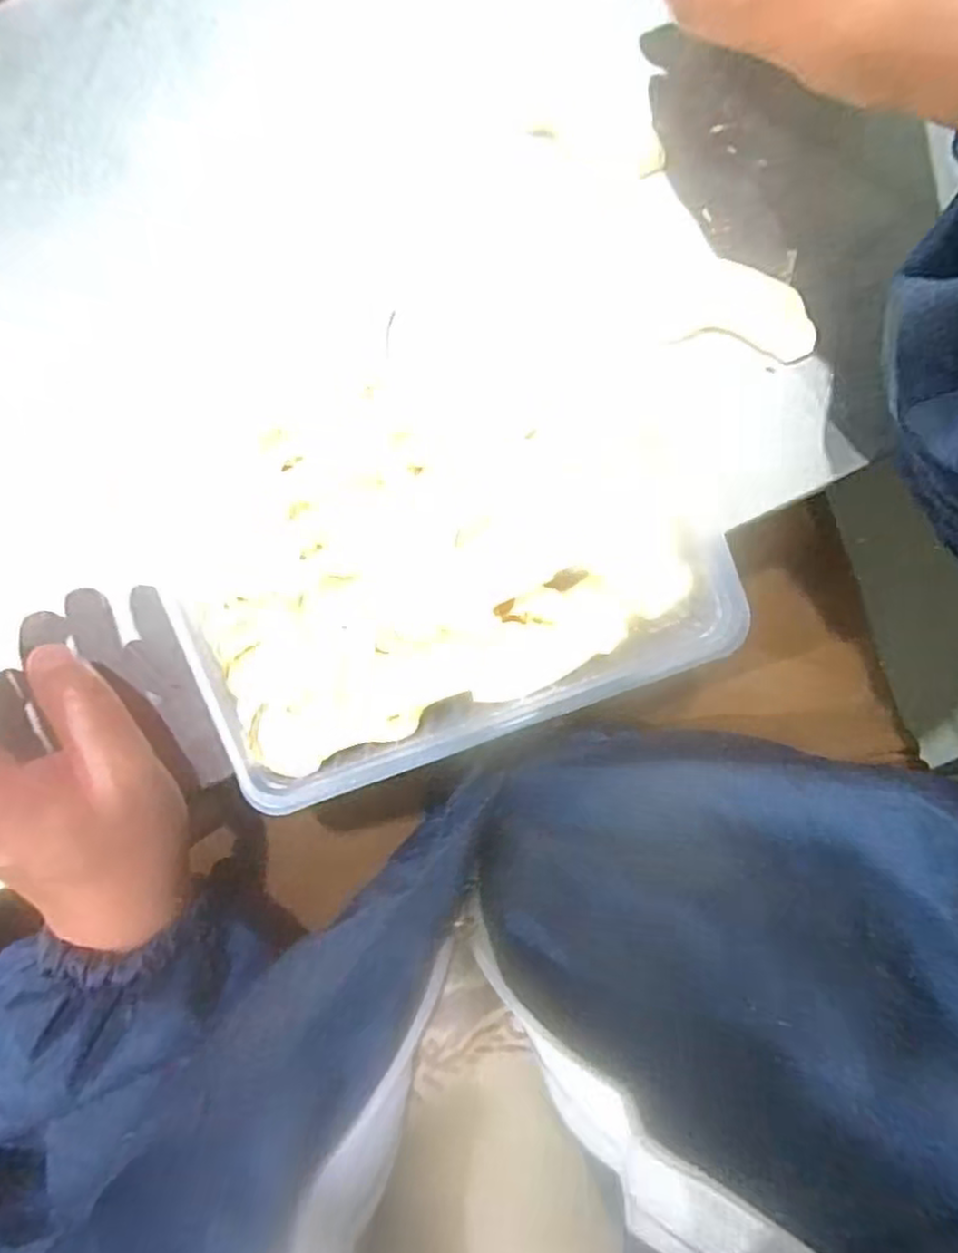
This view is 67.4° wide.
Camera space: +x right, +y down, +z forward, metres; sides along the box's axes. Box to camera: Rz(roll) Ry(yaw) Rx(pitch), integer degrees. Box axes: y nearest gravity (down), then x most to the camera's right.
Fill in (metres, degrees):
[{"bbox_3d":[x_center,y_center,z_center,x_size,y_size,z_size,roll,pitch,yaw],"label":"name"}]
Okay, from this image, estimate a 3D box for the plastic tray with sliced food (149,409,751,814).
[{"bbox_3d":[-0.012,-0.021,0.281,0.205,0.031,0.136,-20,96,4],"label":"plastic tray with sliced food"}]

